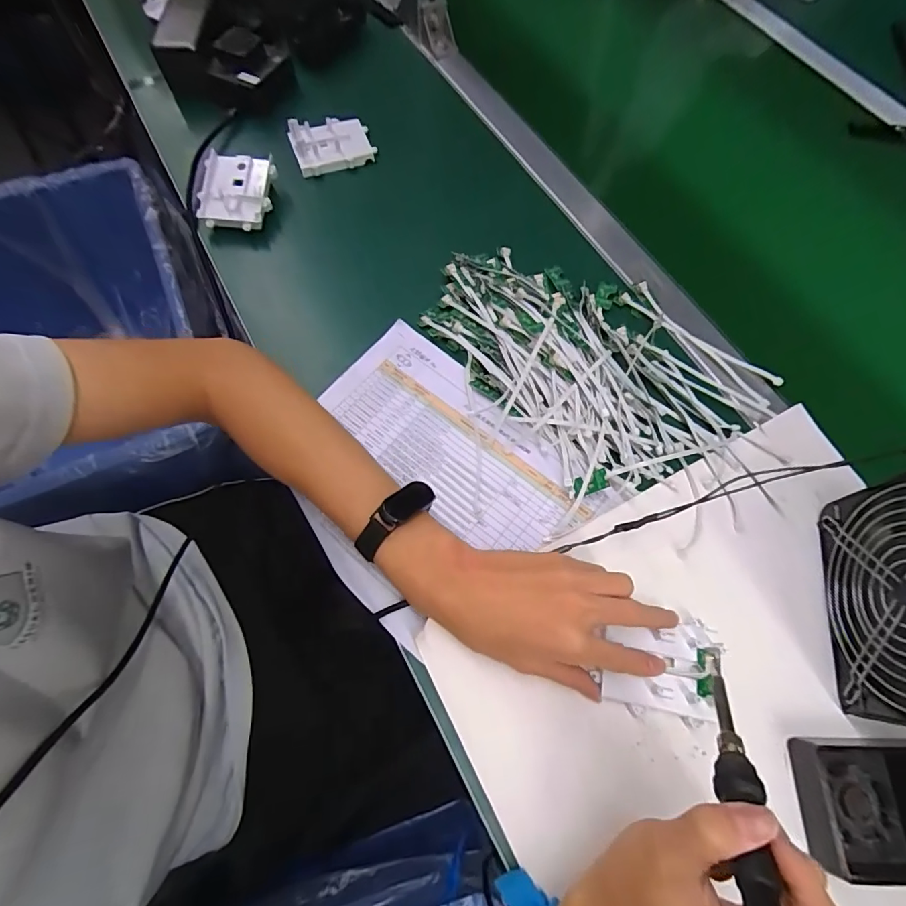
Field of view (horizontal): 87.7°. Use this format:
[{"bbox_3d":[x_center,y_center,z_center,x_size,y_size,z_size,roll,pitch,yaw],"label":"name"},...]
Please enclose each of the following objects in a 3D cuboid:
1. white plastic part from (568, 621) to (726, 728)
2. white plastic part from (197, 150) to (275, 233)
[{"bbox_3d":[0.144,0.149,0.329,0.079,0.014,0.064,10,64,2],"label":"white plastic part"},{"bbox_3d":[-0.221,-0.269,0.479,0.071,0.022,0.082,-3,68,-2],"label":"white plastic part"}]

